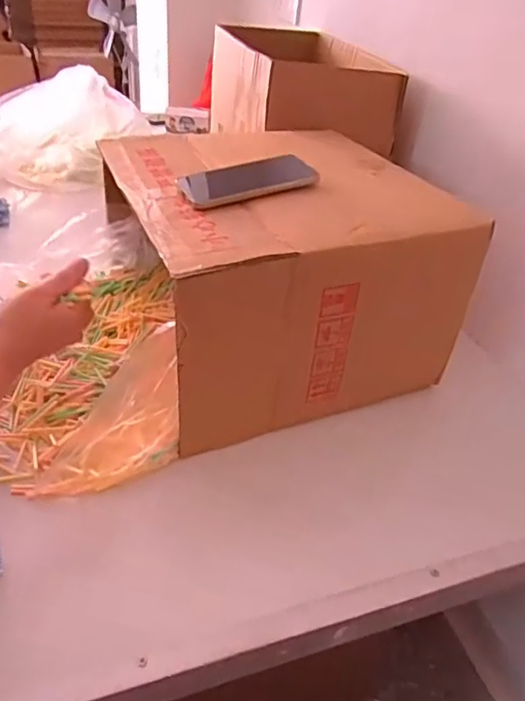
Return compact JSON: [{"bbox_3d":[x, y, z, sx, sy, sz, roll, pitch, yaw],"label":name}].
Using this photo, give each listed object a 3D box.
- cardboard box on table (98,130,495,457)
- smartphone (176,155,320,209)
[{"bbox_3d":[0.013,-0.119,0.746,0.372,0.258,0.363,-12,40,-22],"label":"cardboard box on table"},{"bbox_3d":[-0.017,-0.206,0.656,0.162,0.004,0.080,-16,49,-14],"label":"smartphone"}]

